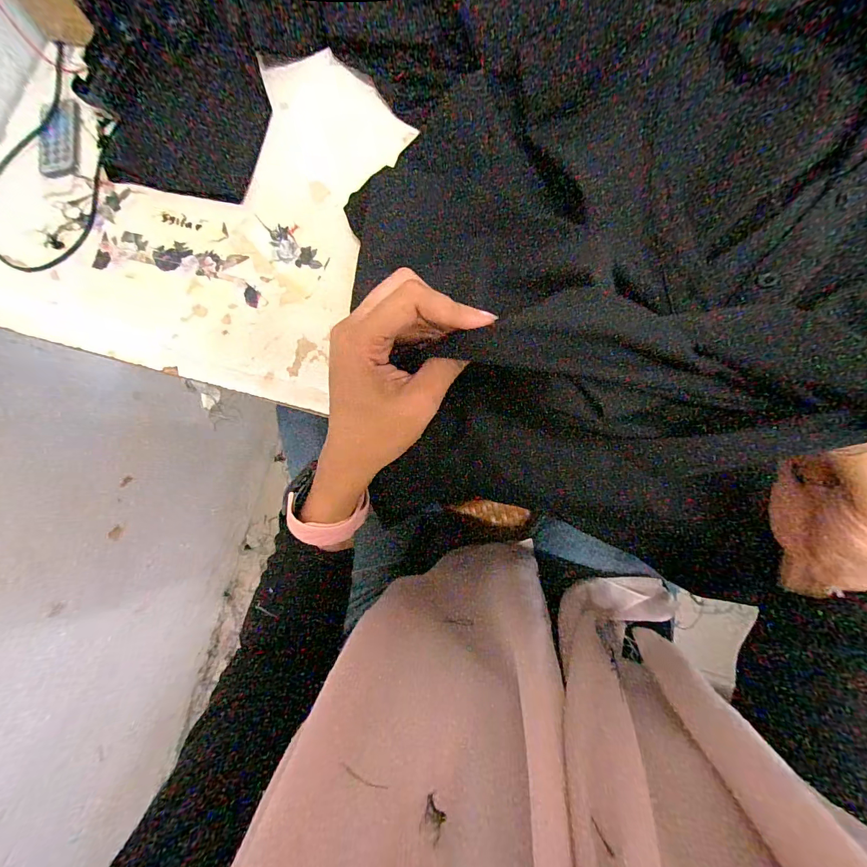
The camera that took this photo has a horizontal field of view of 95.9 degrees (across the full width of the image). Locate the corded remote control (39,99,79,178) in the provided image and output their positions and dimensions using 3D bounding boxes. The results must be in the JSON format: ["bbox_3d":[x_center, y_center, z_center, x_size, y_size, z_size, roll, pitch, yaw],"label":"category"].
[{"bbox_3d":[-0.378,-0.296,0.393,0.037,0.005,0.082,-2,85,2],"label":"corded remote control"}]

